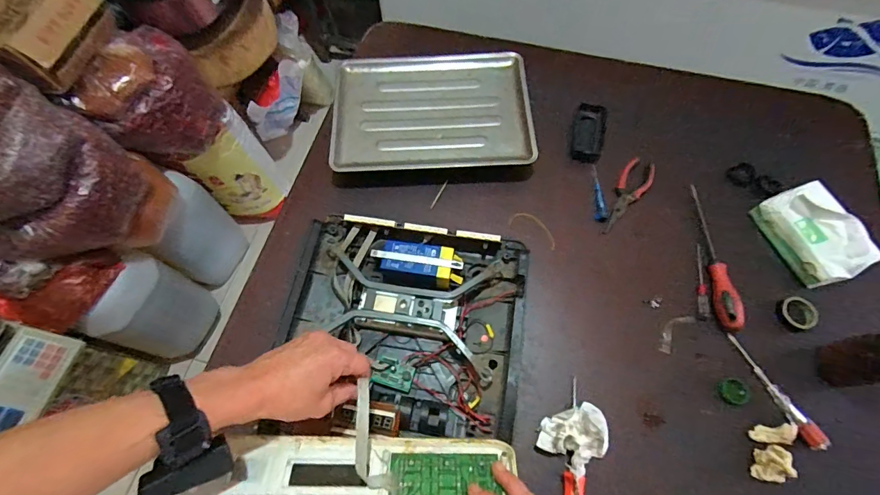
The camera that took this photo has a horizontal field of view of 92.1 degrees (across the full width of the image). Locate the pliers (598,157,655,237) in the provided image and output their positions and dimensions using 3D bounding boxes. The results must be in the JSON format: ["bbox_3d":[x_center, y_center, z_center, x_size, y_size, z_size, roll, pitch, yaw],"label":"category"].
[{"bbox_3d":[0.311,-0.087,0.699,0.046,0.016,0.151,29,70,12],"label":"pliers"}]

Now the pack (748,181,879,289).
[{"bbox_3d":[0.563,-0.023,0.634,0.089,0.066,0.148,-20,68,-8],"label":"pack"}]

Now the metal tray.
[{"bbox_3d":[-0.014,-0.255,0.765,0.341,0.033,0.274,0,66,1],"label":"metal tray"}]

